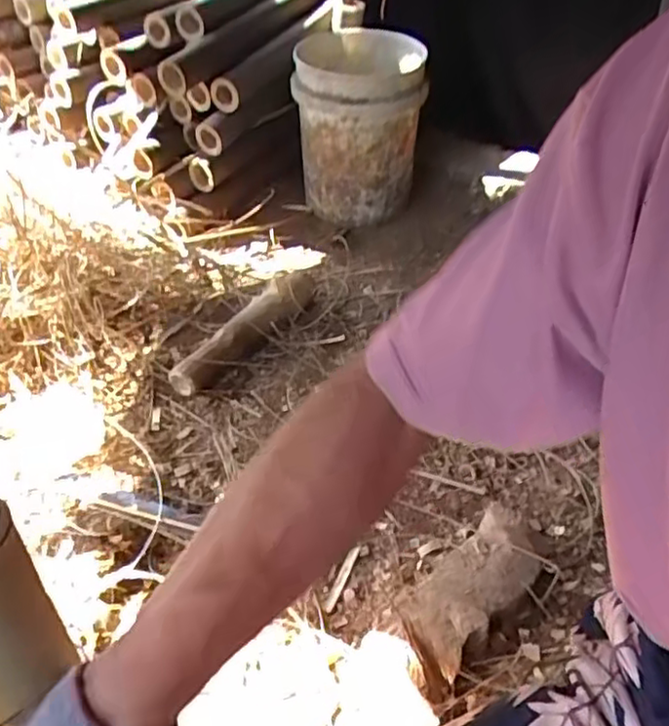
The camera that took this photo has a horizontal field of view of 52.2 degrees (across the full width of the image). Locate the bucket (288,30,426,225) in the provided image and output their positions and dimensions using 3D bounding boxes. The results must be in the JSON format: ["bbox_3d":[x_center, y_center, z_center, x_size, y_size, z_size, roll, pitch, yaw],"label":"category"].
[{"bbox_3d":[0.067,-0.589,1.730,0.283,0.394,0.376,1,39,4],"label":"bucket"}]

